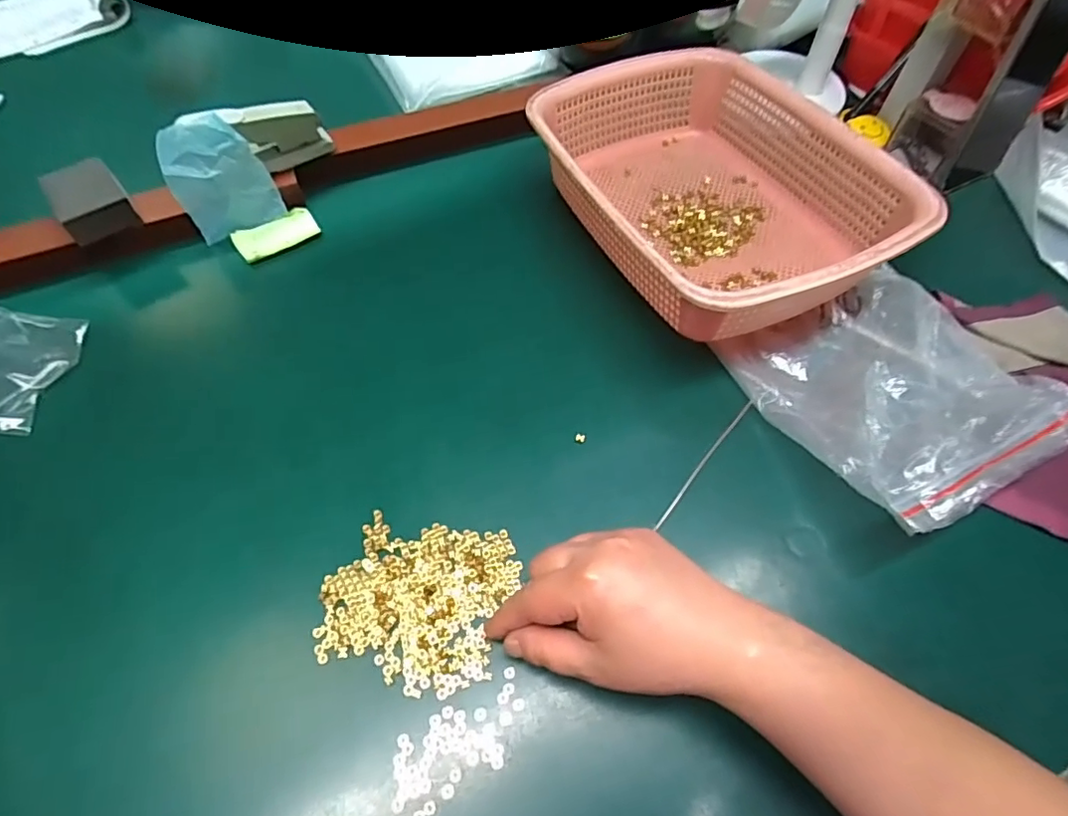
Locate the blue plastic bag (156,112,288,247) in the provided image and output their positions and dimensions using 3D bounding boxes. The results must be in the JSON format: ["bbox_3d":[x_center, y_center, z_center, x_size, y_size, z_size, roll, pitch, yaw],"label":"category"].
[{"bbox_3d":[-0.260,-0.191,0.470,0.071,0.076,0.045,-35,65,-19],"label":"blue plastic bag"}]

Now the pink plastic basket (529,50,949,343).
[{"bbox_3d":[0.141,-0.181,0.458,0.219,0.080,0.290,-20,61,-12],"label":"pink plastic basket"}]

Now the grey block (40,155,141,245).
[{"bbox_3d":[-0.366,-0.171,0.471,0.050,0.032,0.066,-33,64,-18],"label":"grey block"}]

